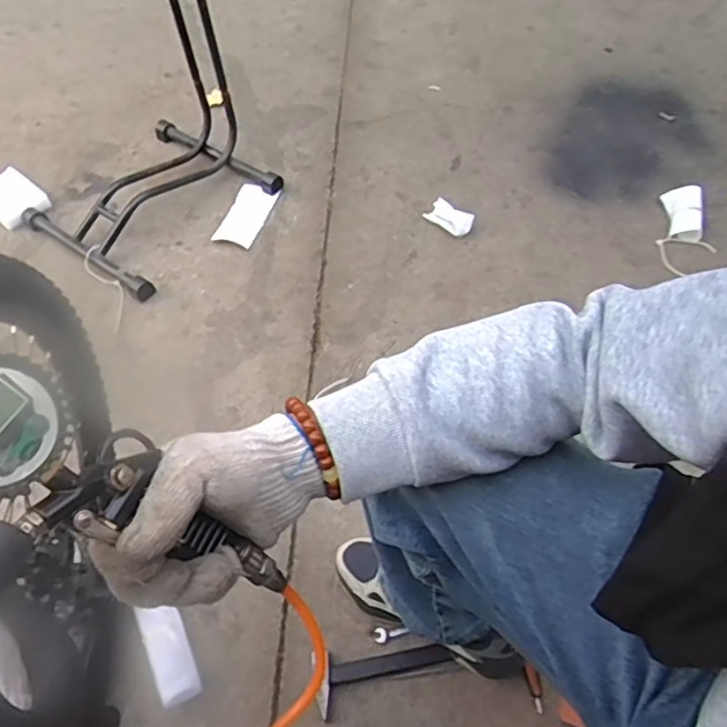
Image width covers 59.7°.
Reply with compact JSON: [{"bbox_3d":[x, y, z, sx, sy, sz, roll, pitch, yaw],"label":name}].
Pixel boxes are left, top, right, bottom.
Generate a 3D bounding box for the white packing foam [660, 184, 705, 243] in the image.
[{"bbox_3d":[0.677,-0.324,1.344,0.083,0.049,0.155,10,56,9],"label":"white packing foam"}]

